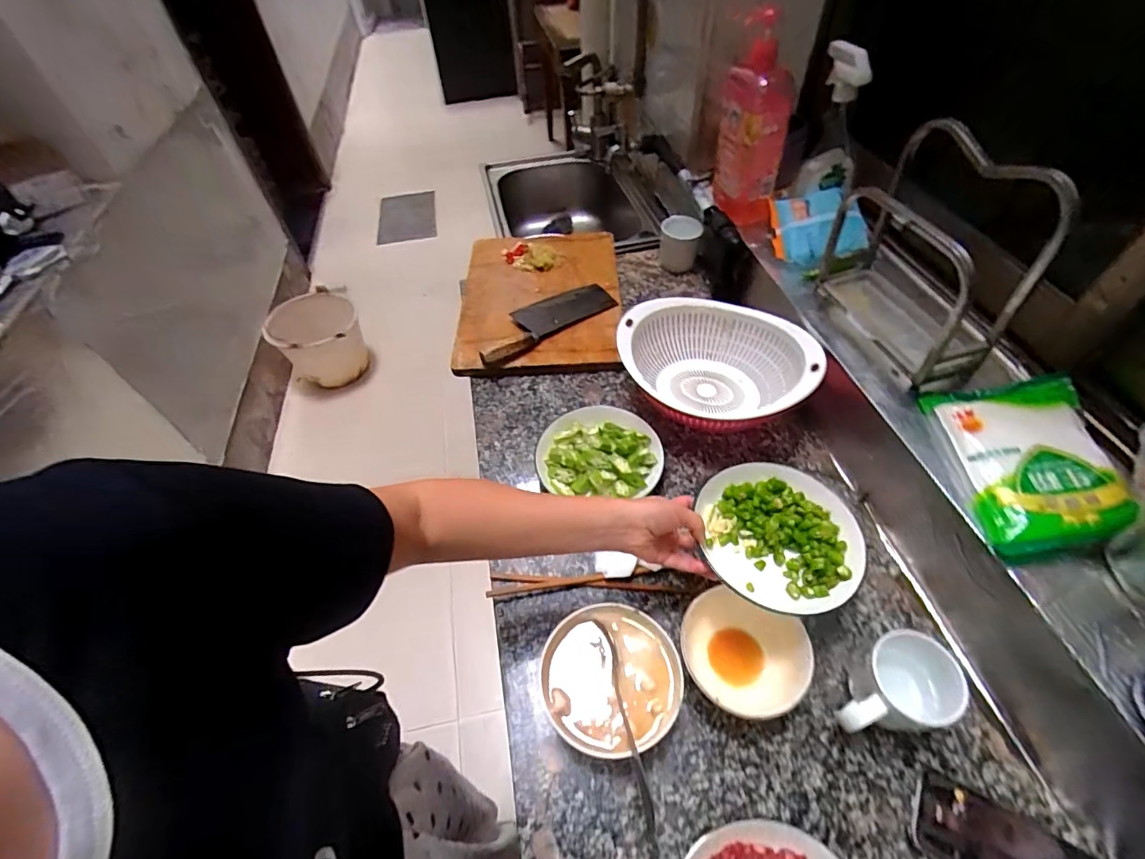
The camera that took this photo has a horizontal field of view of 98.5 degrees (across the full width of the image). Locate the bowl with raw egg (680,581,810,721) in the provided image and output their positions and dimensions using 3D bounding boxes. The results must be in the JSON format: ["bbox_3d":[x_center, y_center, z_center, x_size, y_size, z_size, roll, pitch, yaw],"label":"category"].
[{"bbox_3d":[0.176,0.236,0.521,0.122,0.068,0.114,-2,54,2],"label":"bowl with raw egg"}]

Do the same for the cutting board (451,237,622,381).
[{"bbox_3d":[-0.061,-0.255,0.947,0.300,0.032,0.387,-2,54,1],"label":"cutting board"}]

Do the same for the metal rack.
[{"bbox_3d":[0.408,-0.209,0.575,0.094,0.210,0.240,-14,54,-7],"label":"metal rack"}]

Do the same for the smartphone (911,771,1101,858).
[{"bbox_3d":[0.383,0.373,0.431,0.145,0.015,0.072,19,59,23],"label":"smartphone"}]

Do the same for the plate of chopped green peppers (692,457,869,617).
[{"bbox_3d":[0.224,0.109,0.539,0.163,0.025,0.161,-2,54,2],"label":"plate of chopped green peppers"}]

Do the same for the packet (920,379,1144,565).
[{"bbox_3d":[0.480,0.028,0.515,0.128,0.046,0.207,1,54,4],"label":"packet"}]

